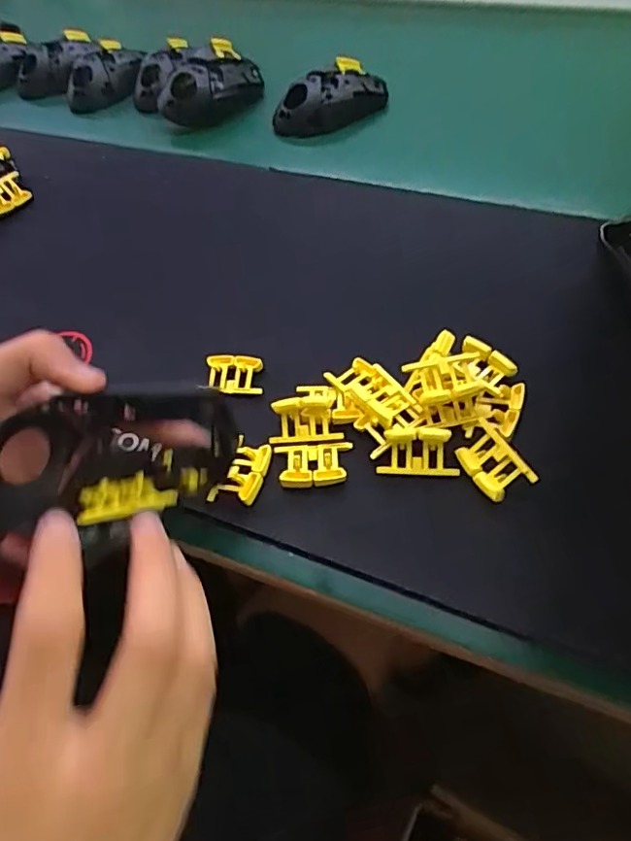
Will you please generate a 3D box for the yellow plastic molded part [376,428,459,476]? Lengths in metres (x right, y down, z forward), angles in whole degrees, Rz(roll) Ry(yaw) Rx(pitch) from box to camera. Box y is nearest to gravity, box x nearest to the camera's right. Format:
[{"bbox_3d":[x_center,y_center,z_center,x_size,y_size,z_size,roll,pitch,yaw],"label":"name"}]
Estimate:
[{"bbox_3d":[0.057,0.017,0.305,0.042,0.013,0.023,1,58,7],"label":"yellow plastic molded part"}]

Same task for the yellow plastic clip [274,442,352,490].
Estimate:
[{"bbox_3d":[-0.001,0.024,0.311,0.042,0.009,0.027,-4,57,3],"label":"yellow plastic clip"}]

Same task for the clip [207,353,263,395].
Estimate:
[{"bbox_3d":[-0.052,-0.029,0.353,0.037,0.013,0.023,2,58,7],"label":"clip"}]

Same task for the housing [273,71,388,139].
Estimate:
[{"bbox_3d":[0.013,-0.309,0.520,0.116,0.039,0.061,-20,58,-7],"label":"housing"}]

